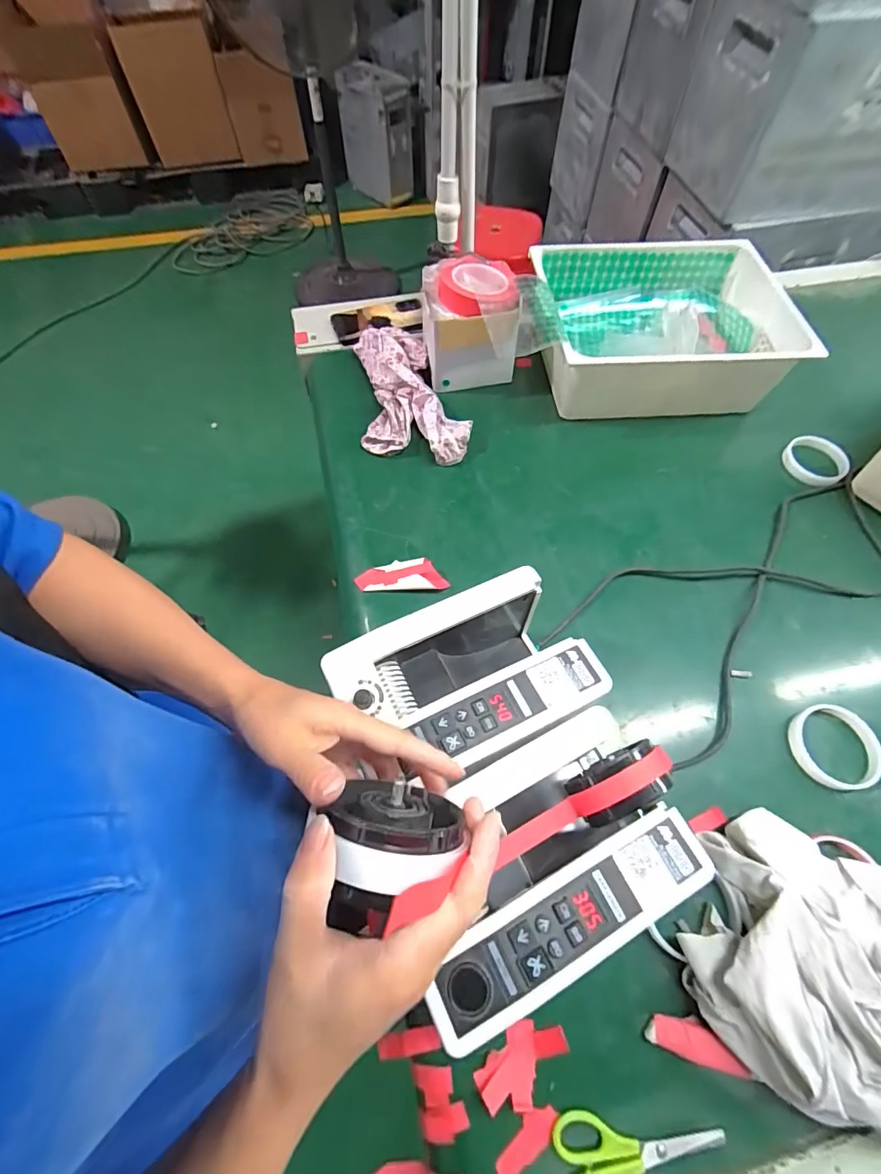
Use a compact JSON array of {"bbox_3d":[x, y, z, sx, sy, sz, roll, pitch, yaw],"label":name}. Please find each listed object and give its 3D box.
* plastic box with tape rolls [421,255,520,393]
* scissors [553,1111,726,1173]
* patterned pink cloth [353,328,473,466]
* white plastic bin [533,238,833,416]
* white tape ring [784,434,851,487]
[{"bbox_3d":[0.042,-0.398,0.723,0.136,0.135,0.123,-5,61,-4],"label":"plastic box with tape rolls"},{"bbox_3d":[0.150,0.434,0.352,0.126,0.005,0.057,1,61,0],"label":"scissors"},{"bbox_3d":[-0.048,-0.302,0.717,0.152,0.054,0.277,-6,61,-4],"label":"patterned pink cloth"},{"bbox_3d":[0.324,-0.402,0.738,0.386,0.124,0.285,-2,61,-2],"label":"white plastic bin"},{"bbox_3d":[0.549,-0.185,0.691,0.085,0.017,0.084,0,61,-1],"label":"white tape ring"}]

